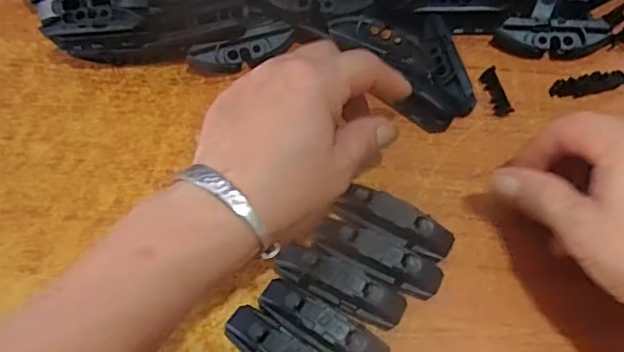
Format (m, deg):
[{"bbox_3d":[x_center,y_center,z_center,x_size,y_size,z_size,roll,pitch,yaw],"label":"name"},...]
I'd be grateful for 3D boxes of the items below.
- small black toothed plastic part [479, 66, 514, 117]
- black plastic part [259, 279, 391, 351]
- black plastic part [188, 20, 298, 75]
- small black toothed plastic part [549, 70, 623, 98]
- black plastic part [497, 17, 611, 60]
[{"bbox_3d":[0.121,-0.055,0.372,0.012,0.005,0.036,-10,62,-4],"label":"small black toothed plastic part"},{"bbox_3d":[0.005,0.079,0.296,0.073,0.019,0.020,30,67,16],"label":"black plastic part"},{"bbox_3d":[-0.046,-0.083,0.380,0.071,0.024,0.018,-20,64,-9],"label":"black plastic part"},{"bbox_3d":[0.181,-0.059,0.370,0.049,0.010,0.011,-8,62,-3],"label":"small black toothed plastic part"},{"bbox_3d":[0.161,-0.092,0.378,0.074,0.022,0.019,6,63,5],"label":"black plastic part"}]

